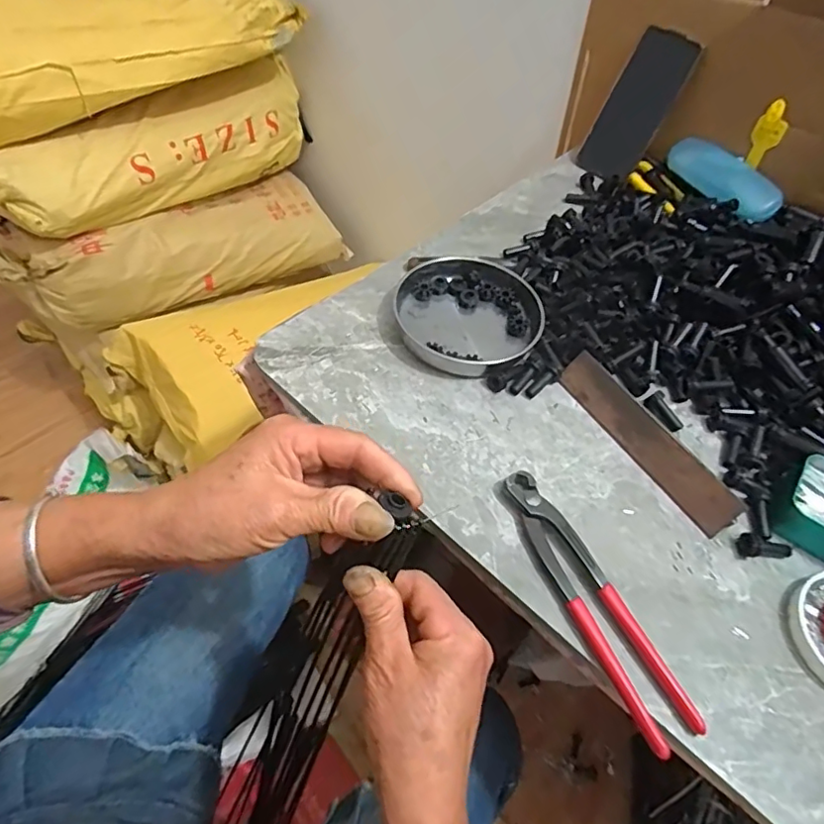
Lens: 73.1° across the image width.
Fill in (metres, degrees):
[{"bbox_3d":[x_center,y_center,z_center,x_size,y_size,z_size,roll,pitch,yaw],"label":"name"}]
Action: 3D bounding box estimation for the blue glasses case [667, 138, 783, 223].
[{"bbox_3d":[0.381,-0.284,0.678,0.043,0.037,0.154,-19,59,-19],"label":"blue glasses case"}]

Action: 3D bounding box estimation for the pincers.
[{"bbox_3d":[0.124,0.128,0.389,0.038,0.021,0.195,-19,58,-19],"label":"pincers"}]

